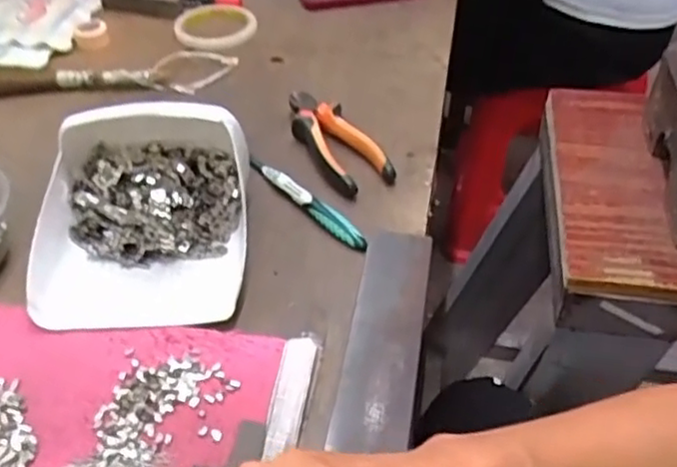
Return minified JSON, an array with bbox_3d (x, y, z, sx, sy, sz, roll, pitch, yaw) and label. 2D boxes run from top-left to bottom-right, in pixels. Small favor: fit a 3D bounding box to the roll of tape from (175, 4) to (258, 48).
[{"bbox_3d":[-0.148,-0.248,0.821,0.096,0.016,0.100,-1,43,1],"label":"roll of tape"}]

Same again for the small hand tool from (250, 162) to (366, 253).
[{"bbox_3d":[-0.027,-0.030,0.574,0.013,0.017,0.144,-29,52,-28],"label":"small hand tool"}]

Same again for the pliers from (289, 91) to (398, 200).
[{"bbox_3d":[-0.005,-0.088,0.628,0.051,0.021,0.149,-18,47,-20],"label":"pliers"}]

